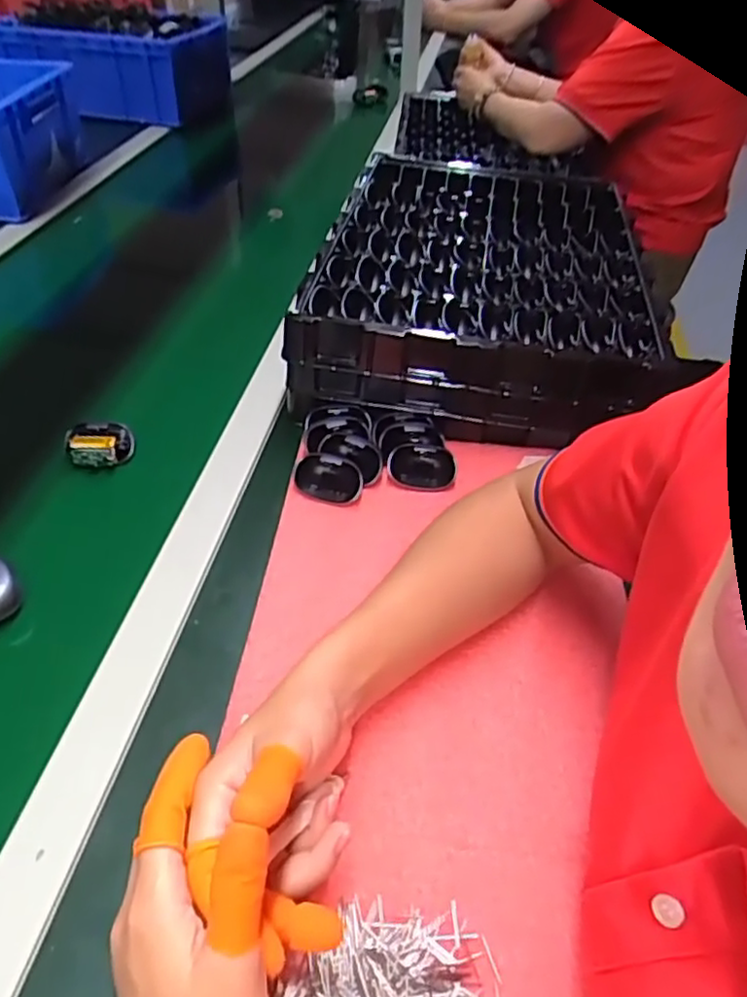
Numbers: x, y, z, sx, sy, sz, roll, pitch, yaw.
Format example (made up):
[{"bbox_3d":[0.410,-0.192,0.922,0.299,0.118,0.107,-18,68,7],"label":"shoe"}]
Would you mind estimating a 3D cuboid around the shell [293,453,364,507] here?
[{"bbox_3d":[-0.038,-0.018,0.565,0.057,0.039,0.017,10,4,14],"label":"shell"}]

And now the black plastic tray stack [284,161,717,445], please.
[{"bbox_3d":[0.119,-0.259,0.774,0.334,0.091,0.482,7,44,5],"label":"black plastic tray stack"}]

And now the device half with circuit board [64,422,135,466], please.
[{"bbox_3d":[-0.247,-0.046,0.603,0.058,0.032,0.032,-5,44,-8],"label":"device half with circuit board"}]

